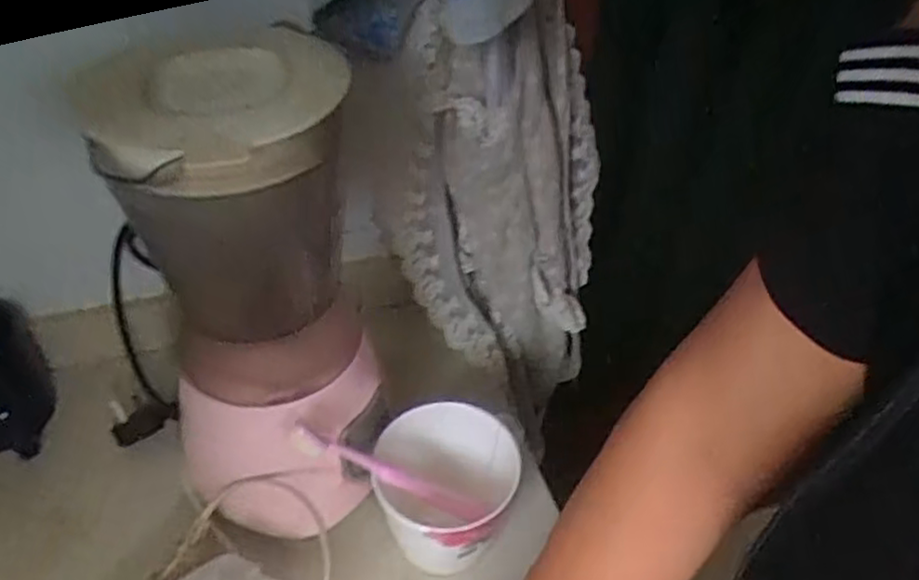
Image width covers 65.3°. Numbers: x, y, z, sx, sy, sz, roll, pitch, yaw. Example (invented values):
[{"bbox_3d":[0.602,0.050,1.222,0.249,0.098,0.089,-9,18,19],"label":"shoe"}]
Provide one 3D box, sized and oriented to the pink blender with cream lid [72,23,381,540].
[{"bbox_3d":[-0.128,0.015,0.452,0.119,0.306,0.138,-11,44,-15],"label":"pink blender with cream lid"}]

